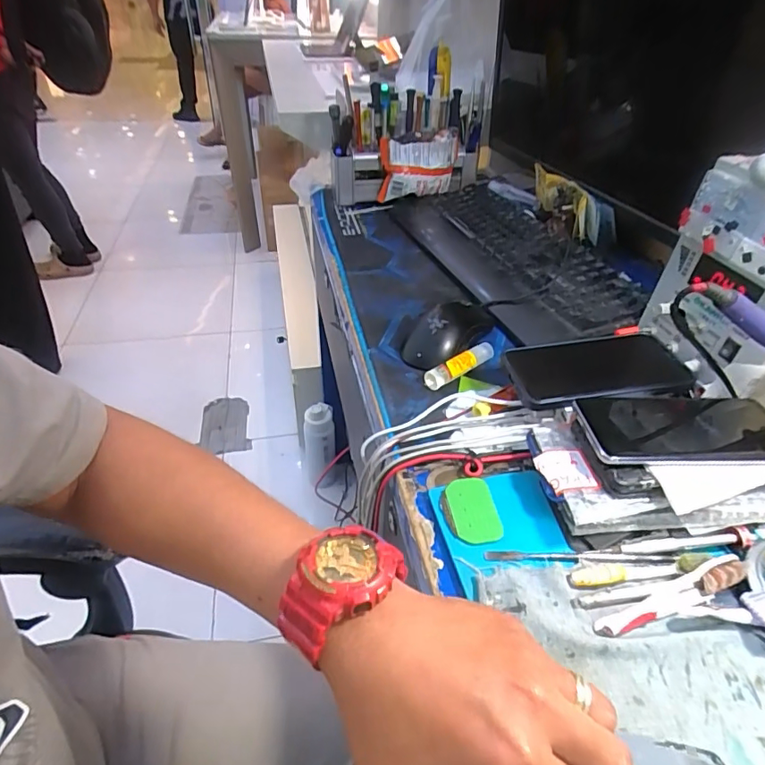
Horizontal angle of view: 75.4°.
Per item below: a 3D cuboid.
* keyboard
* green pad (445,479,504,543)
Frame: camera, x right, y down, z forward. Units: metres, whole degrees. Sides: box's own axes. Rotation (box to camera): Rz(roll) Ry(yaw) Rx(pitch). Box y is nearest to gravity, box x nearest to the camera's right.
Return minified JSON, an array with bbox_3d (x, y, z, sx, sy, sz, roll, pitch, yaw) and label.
[{"bbox_3d":[0.178,-0.189,0.718,0.197,0.050,0.469,-9,42,-14],"label":"keyboard"},{"bbox_3d":[0.071,0.098,0.383,0.037,0.007,0.056,-3,40,-6],"label":"green pad"}]

